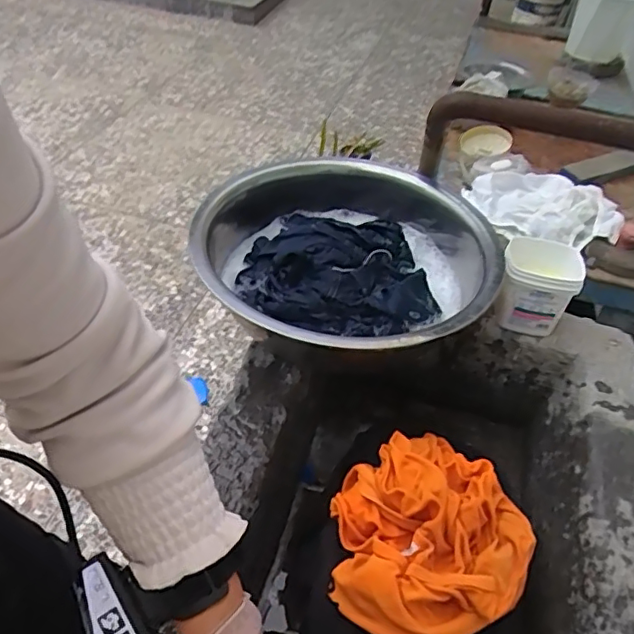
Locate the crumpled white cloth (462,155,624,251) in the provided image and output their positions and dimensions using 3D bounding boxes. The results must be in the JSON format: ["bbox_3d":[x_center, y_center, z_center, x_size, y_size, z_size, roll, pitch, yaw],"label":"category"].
[{"bbox_3d":[0.395,-0.206,1.006,0.266,0.059,0.189,19,45,14],"label":"crumpled white cloth"}]

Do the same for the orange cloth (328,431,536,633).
[{"bbox_3d":[0.109,0.190,0.537,0.184,0.073,0.210,30,49,23],"label":"orange cloth"}]

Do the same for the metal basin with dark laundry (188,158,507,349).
[{"bbox_3d":[0.028,-0.074,0.723,0.364,0.121,0.358,3,44,-3],"label":"metal basin with dark laundry"}]

